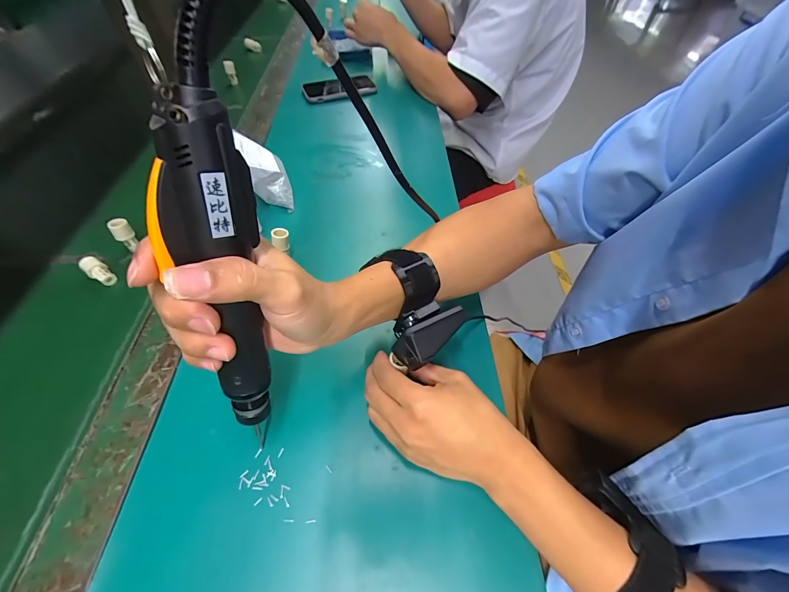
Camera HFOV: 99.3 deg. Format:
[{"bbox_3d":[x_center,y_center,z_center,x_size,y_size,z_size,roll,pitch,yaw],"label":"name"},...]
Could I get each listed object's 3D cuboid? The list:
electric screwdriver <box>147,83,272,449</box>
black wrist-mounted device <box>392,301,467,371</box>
[{"bbox_3d":[-0.096,0.001,0.192,0.034,0.205,0.034,6,33,3],"label":"electric screwdriver"},{"bbox_3d":[0.033,0.029,0.278,0.071,0.024,0.034,-26,57,-30],"label":"black wrist-mounted device"}]

